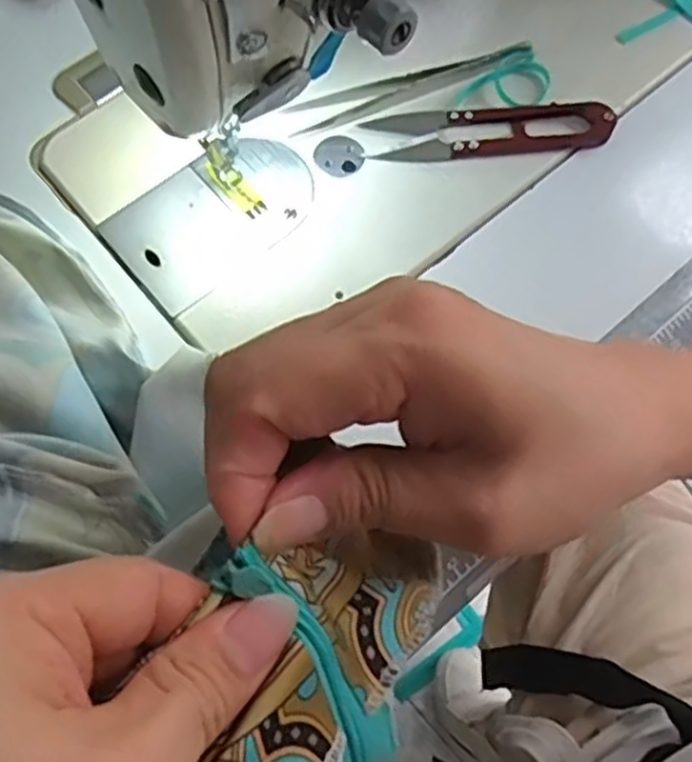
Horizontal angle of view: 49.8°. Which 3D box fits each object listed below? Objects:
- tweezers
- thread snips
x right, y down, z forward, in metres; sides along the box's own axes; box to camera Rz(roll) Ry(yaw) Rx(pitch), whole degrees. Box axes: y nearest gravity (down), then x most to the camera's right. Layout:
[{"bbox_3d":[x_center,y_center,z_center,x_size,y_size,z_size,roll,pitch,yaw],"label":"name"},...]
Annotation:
[{"bbox_3d":[0.032,-0.149,0.372,0.124,0.008,0.019,-18,68,-6],"label":"tweezers"},{"bbox_3d":[0.070,-0.122,0.361,0.114,0.010,0.028,-3,67,1],"label":"thread snips"}]

